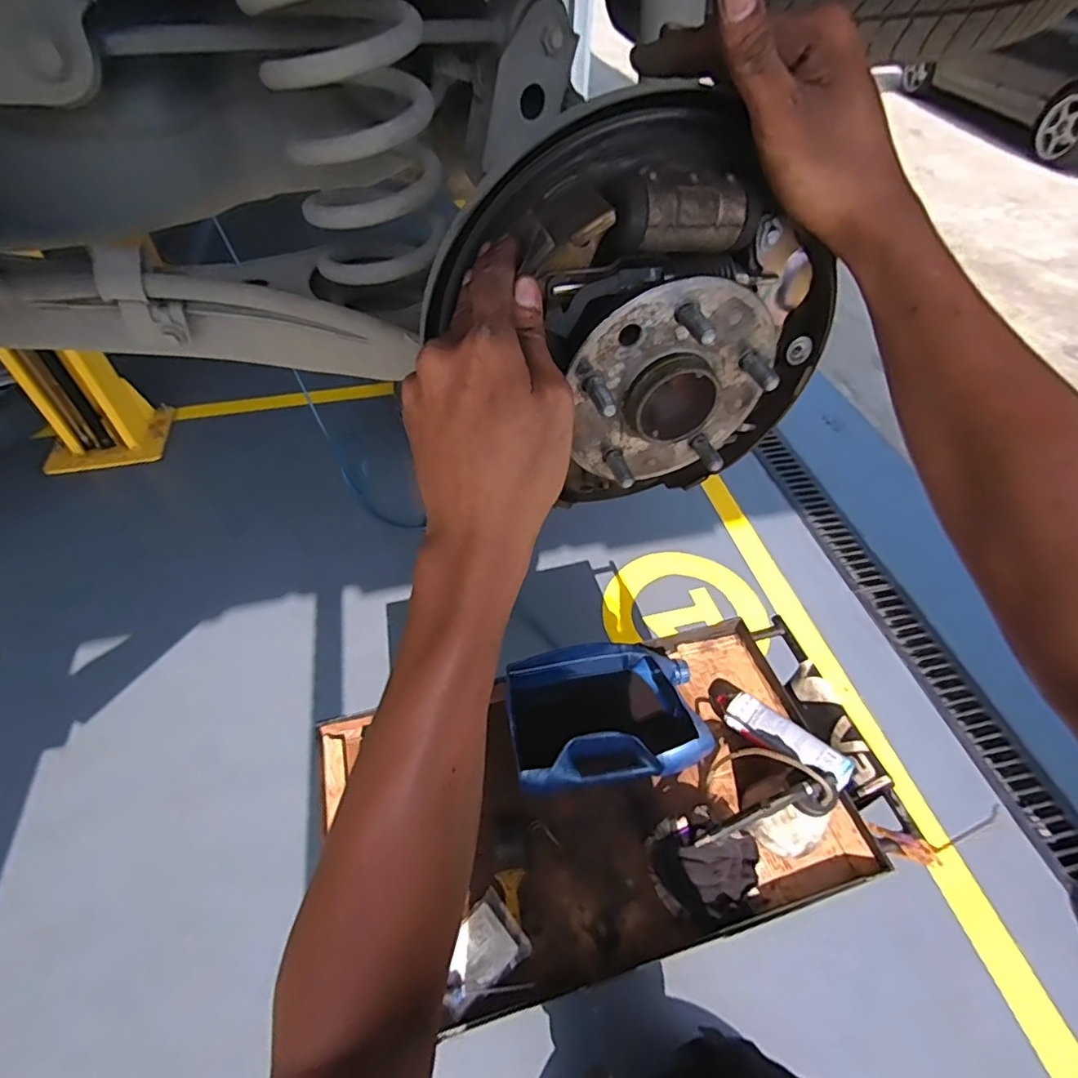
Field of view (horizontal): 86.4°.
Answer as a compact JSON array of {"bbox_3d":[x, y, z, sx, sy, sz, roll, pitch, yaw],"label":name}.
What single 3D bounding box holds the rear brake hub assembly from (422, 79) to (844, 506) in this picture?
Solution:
[{"bbox_3d":[0.065,-0.122,0.376,0.260,0.248,0.102,5,48,0],"label":"rear brake hub assembly"}]

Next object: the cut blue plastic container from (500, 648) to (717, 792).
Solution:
[{"bbox_3d":[0.109,0.294,0.968,0.317,0.114,0.233,-4,49,-8],"label":"cut blue plastic container"}]

